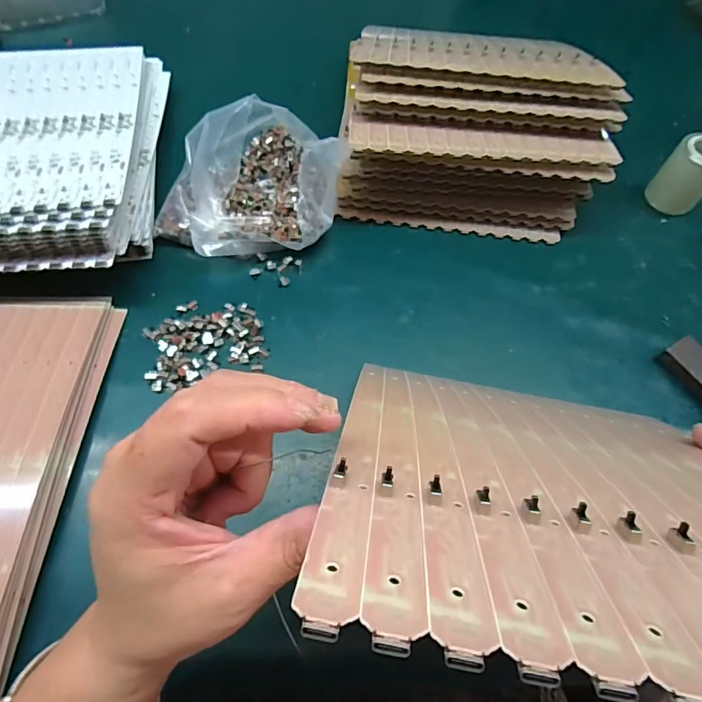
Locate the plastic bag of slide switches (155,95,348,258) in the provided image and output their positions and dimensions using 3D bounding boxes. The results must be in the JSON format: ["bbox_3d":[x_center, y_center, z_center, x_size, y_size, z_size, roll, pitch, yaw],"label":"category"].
[{"bbox_3d":[-0.086,-0.162,0.422,0.145,0.091,0.168,29,66,11],"label":"plastic bag of slide switches"}]

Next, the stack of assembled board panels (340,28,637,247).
[{"bbox_3d":[0.116,-0.191,0.429,0.246,0.121,0.101,6,63,1],"label":"stack of assembled board panels"}]

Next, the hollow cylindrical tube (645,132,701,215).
[{"bbox_3d":[0.340,-0.178,0.458,0.038,0.064,0.050,-36,70,-18],"label":"hollow cylindrical tube"}]

